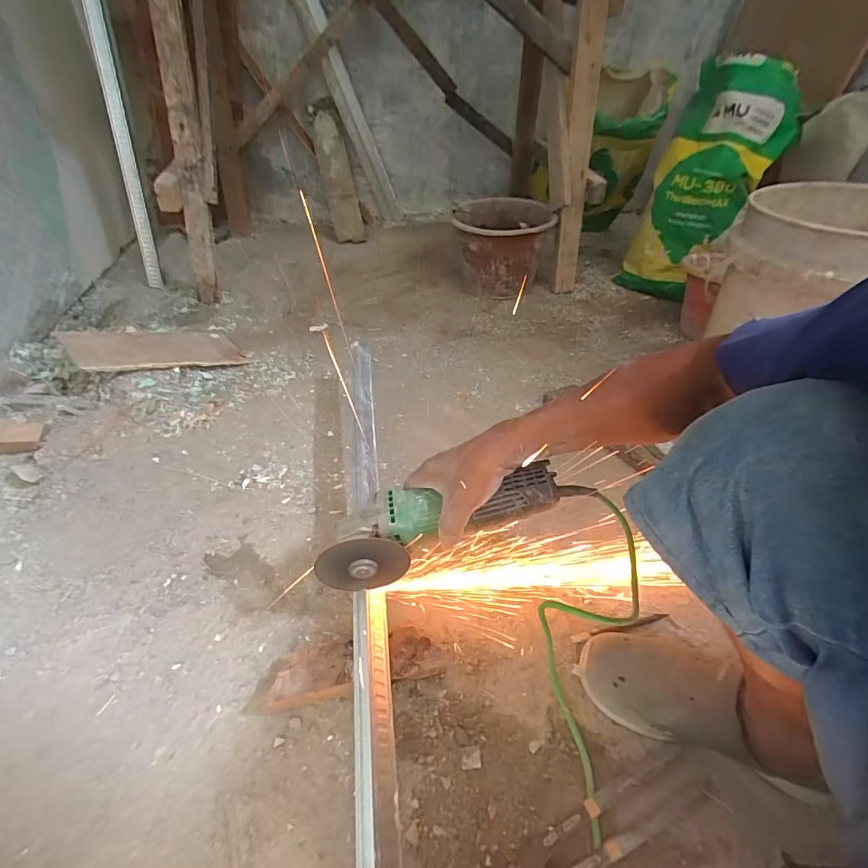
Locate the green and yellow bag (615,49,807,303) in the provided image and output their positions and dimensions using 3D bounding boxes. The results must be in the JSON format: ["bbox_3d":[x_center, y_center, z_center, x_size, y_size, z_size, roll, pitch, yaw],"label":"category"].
[{"bbox_3d":[0.677,-0.594,1.136,0.257,0.531,0.111,27,48,24],"label":"green and yellow bag"}]

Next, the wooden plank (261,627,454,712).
[{"bbox_3d":[-0.088,0.261,0.498,0.201,0.042,0.057,-8,44,-12],"label":"wooden plank"}]

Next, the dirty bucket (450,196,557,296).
[{"bbox_3d":[0.186,-0.508,1.241,0.247,0.224,0.204,19,45,17],"label":"dirty bucket"}]

